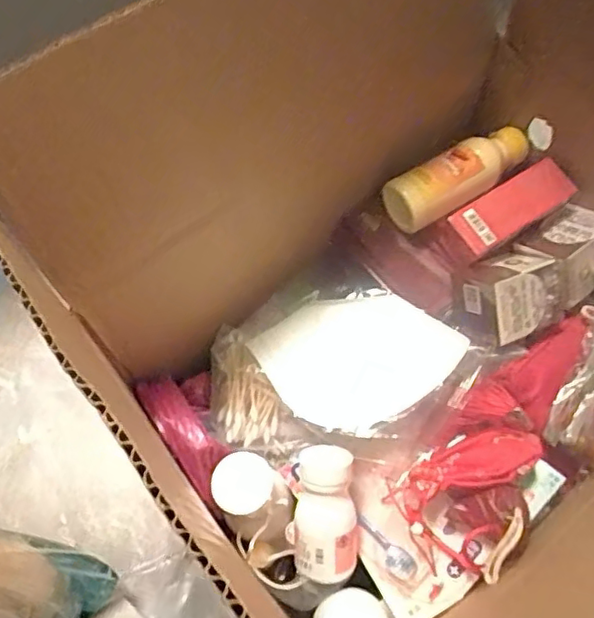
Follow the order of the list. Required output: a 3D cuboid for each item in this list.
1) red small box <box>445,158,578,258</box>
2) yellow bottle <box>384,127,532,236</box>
[{"bbox_3d":[0.152,-0.070,0.437,0.081,0.026,0.034,-29,65,-13],"label":"red small box"},{"bbox_3d":[0.121,-0.092,0.461,0.107,0.052,0.039,-25,64,-11],"label":"yellow bottle"}]

